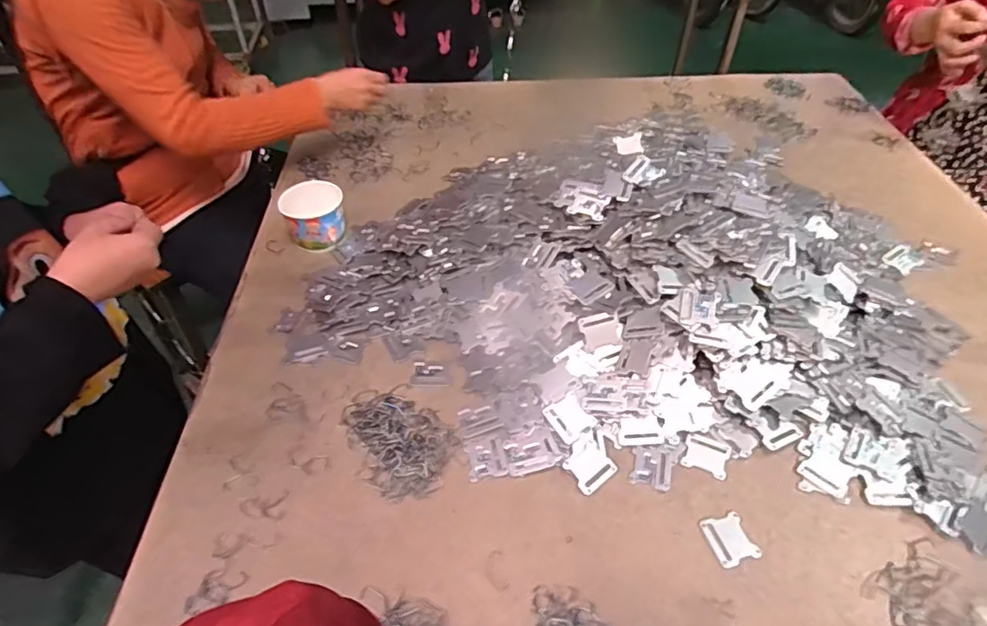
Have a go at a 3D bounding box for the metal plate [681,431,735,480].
[{"bbox_3d":[0.239,0.159,0.630,0.048,0.004,0.044,21,55,16],"label":"metal plate"}]

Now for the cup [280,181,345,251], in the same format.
[{"bbox_3d":[-0.274,-0.148,0.868,0.089,0.076,0.086,1,46,-1],"label":"cup"}]

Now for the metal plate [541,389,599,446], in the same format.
[{"bbox_3d":[0.086,0.119,0.640,0.043,0.005,0.048,-37,64,-13],"label":"metal plate"}]

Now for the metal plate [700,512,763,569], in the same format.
[{"bbox_3d":[0.239,0.228,0.568,0.044,0.004,0.049,-11,47,-12],"label":"metal plate"}]

